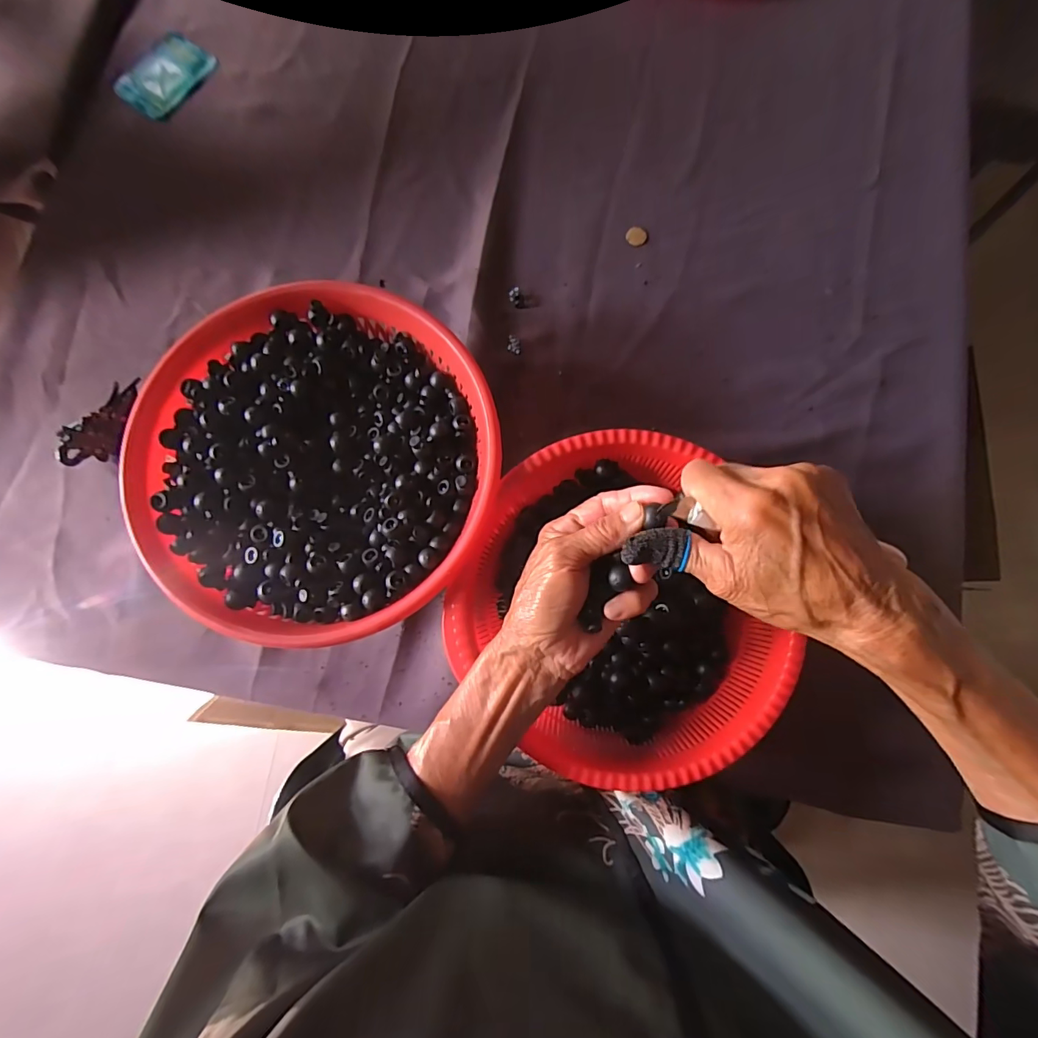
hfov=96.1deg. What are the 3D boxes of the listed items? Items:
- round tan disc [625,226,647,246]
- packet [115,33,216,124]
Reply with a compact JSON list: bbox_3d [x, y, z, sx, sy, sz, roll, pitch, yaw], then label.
[{"bbox_3d":[0.117,-0.282,0.464,0.020,0.004,0.021,0,81,0],"label":"round tan disc"},{"bbox_3d":[-0.370,-0.465,0.488,0.068,0.006,0.097,37,82,5],"label":"packet"}]

